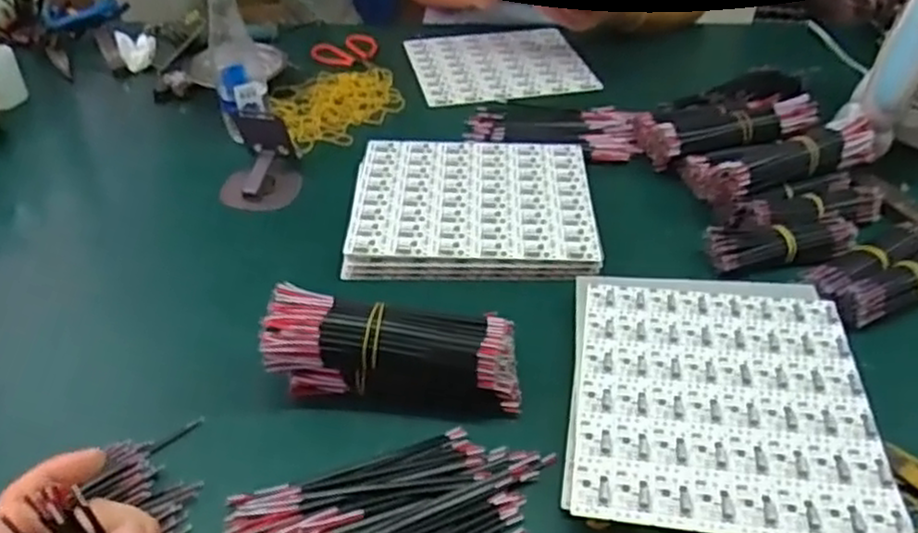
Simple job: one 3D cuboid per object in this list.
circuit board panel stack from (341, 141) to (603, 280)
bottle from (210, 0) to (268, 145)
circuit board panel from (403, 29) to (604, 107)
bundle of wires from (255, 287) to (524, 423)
[{"bbox_3d":[0.015,-0.066,0.773,0.244,0.024,0.213,1,39,0],"label":"circuit board panel stack"},{"bbox_3d":[-0.249,-0.235,0.835,0.056,0.195,0.051,-18,44,-17],"label":"bottle"},{"bbox_3d":[0.060,-0.293,1.069,0.247,0.008,0.203,-5,41,-7],"label":"circuit board panel"},{"bbox_3d":[-0.049,0.066,0.567,0.192,0.075,0.060,3,39,2],"label":"bundle of wires"}]

